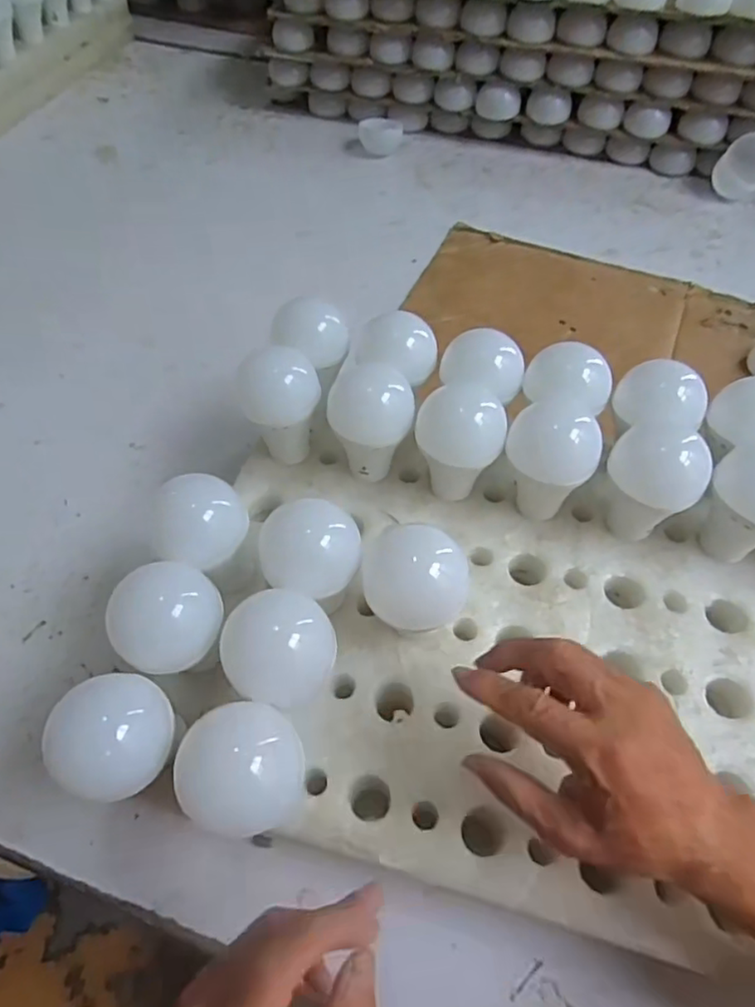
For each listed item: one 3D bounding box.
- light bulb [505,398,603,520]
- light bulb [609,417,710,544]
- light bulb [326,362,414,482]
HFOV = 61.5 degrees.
[{"bbox_3d":[0.127,-0.028,0.480,0.064,0.095,0.058,15,57,10],"label":"light bulb"},{"bbox_3d":[0.200,-0.012,0.468,0.064,0.086,0.063,0,55,0],"label":"light bulb"},{"bbox_3d":[-0.005,-0.057,0.498,0.064,0.088,0.061,3,55,1],"label":"light bulb"}]

